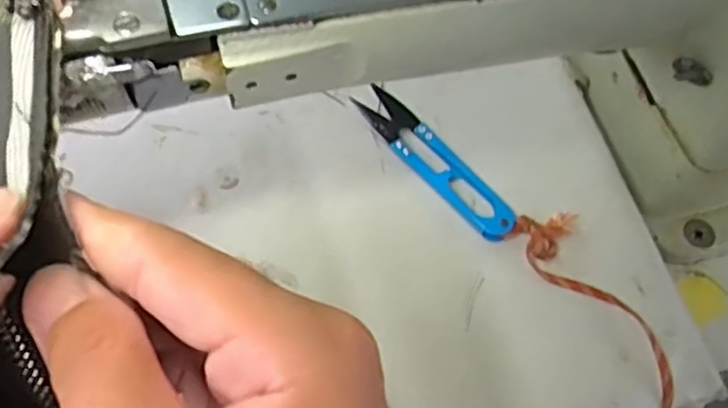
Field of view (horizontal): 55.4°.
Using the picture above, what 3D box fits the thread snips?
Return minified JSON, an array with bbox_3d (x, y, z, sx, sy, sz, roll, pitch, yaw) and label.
[{"bbox_3d":[0.033,-0.021,0.331,0.020,0.009,0.098,-37,71,-18],"label":"thread snips"}]

